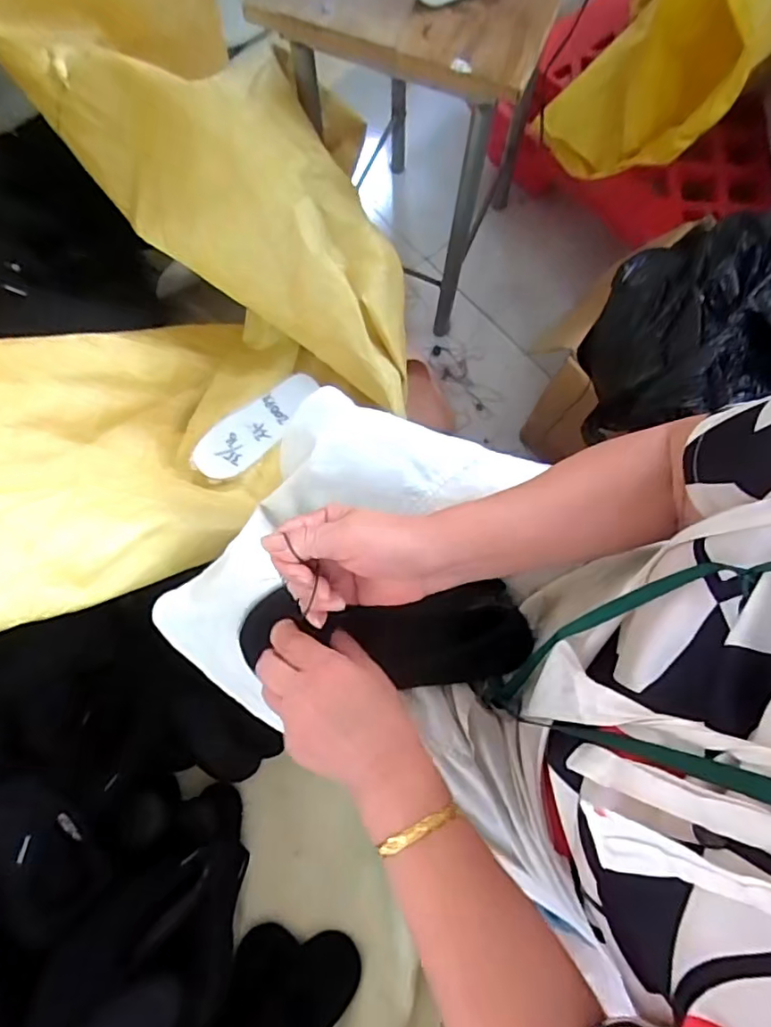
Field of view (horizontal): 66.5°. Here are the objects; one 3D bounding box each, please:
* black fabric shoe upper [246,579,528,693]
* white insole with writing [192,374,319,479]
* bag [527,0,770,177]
[{"bbox_3d":[0.007,0.097,0.472,0.236,0.053,0.076,4,75,-5],"label":"black fabric shoe upper"},{"bbox_3d":[-0.172,-0.117,0.798,0.191,0.007,0.065,-36,87,-7],"label":"white insole with writing"},{"bbox_3d":[0.457,-0.677,0.851,0.365,0.305,0.234,-40,79,-10],"label":"bag"}]

